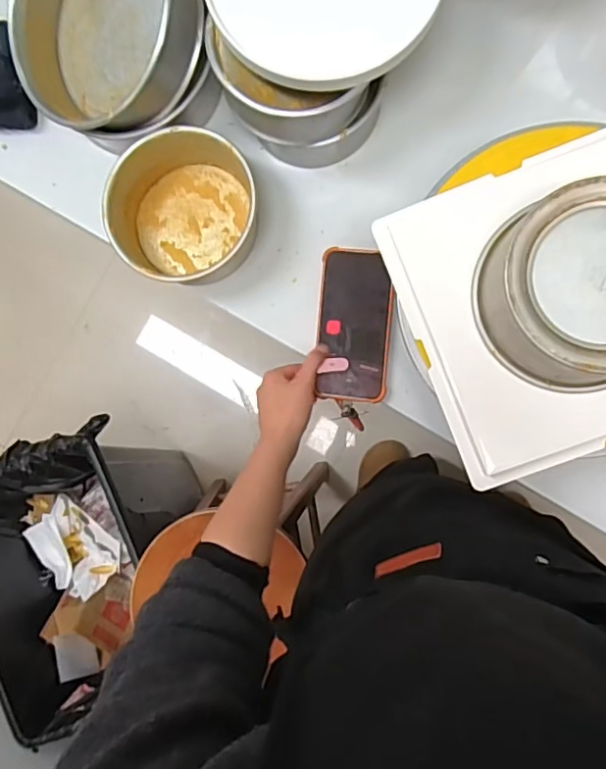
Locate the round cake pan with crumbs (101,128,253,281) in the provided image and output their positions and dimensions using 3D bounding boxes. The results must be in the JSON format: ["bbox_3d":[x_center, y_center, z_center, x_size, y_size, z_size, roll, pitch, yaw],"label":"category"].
[{"bbox_3d":[-0.133,-0.196,0.619,0.145,0.068,0.156,0,87,7],"label":"round cake pan with crumbs"}]

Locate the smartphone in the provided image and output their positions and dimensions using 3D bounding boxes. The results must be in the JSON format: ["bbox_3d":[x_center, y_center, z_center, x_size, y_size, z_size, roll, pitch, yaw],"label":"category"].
[{"bbox_3d":[0.058,-0.065,0.618,0.077,0.014,0.164,-1,90,7],"label":"smartphone"}]

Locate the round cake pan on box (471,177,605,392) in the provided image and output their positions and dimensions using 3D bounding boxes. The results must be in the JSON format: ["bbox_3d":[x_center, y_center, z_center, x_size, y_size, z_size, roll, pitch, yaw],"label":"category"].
[{"bbox_3d":[0.218,-0.074,0.443,0.143,0.084,0.134,0,87,7],"label":"round cake pan on box"}]

